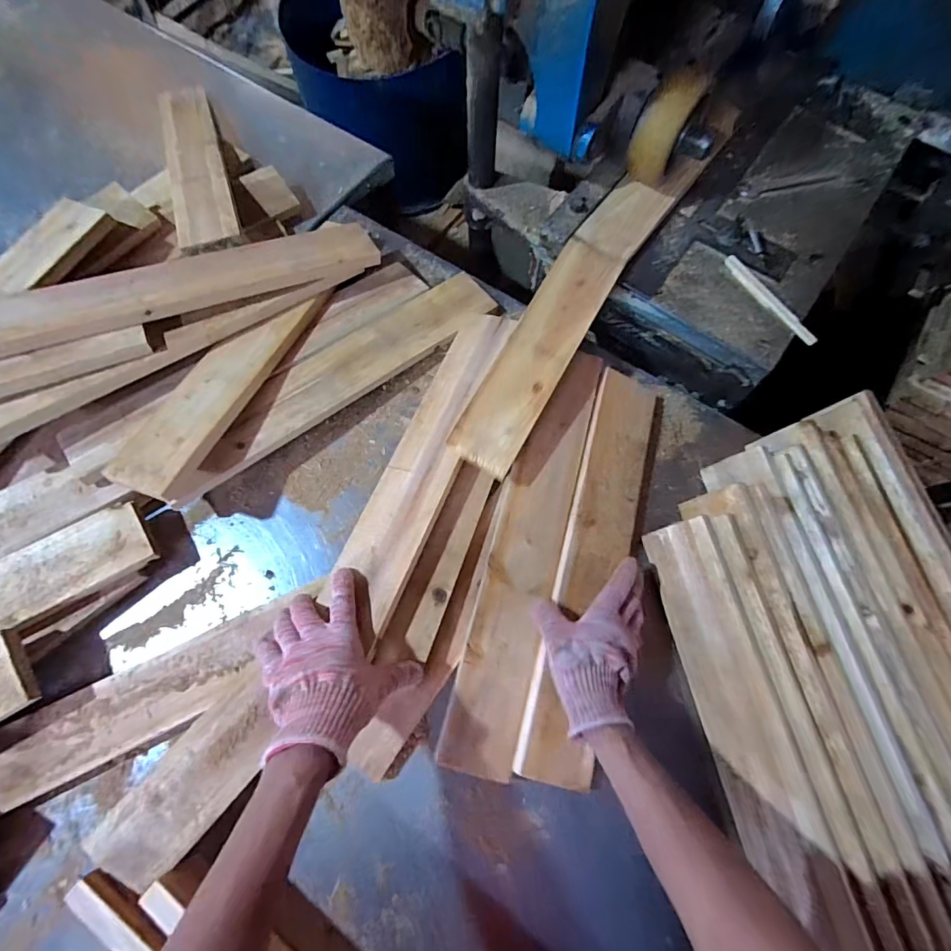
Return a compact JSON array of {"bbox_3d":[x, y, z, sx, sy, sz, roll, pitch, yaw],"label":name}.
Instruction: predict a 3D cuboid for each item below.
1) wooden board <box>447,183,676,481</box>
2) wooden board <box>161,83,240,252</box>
[{"bbox_3d":[0.113,-0.206,0.579,0.080,0.032,0.451,29,74,12],"label":"wooden board"},{"bbox_3d":[-0.433,-0.490,0.718,0.078,0.014,0.467,-19,61,-12],"label":"wooden board"}]

